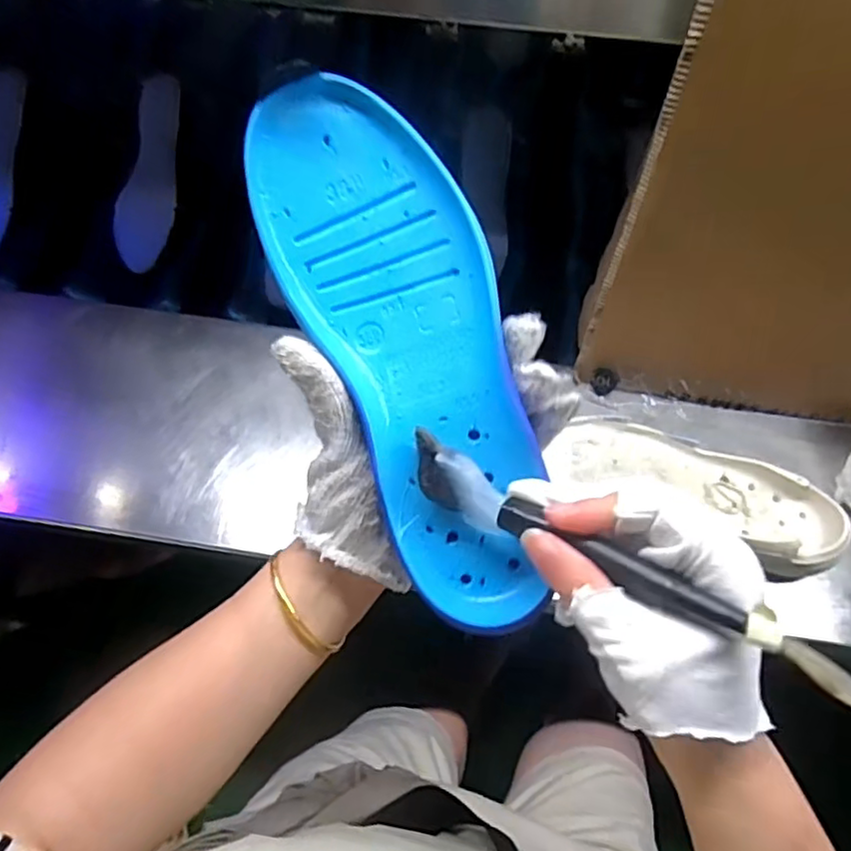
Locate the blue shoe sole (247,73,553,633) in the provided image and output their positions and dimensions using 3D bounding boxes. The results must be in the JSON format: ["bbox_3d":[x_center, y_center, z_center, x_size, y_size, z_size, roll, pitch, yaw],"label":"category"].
[{"bbox_3d":[-0.006,-0.033,0.293,0.087,0.030,0.252,-20,91,-10],"label":"blue shoe sole"}]

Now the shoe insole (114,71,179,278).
[{"bbox_3d":[-0.325,-0.298,0.733,0.062,0.012,0.234,5,86,-3],"label":"shoe insole"}]

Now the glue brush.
[{"bbox_3d":[0.060,0.047,0.258,0.158,0.033,0.017,24,64,29],"label":"glue brush"}]

